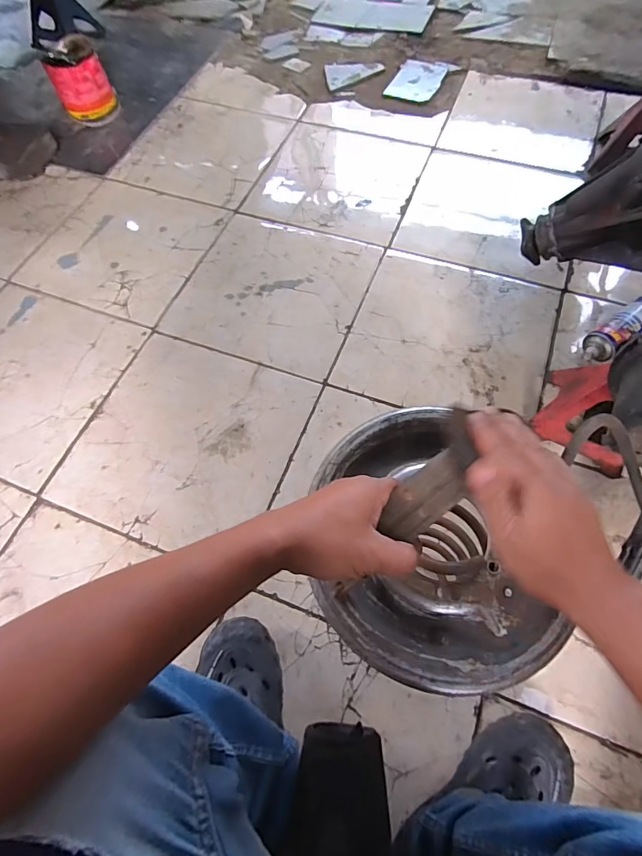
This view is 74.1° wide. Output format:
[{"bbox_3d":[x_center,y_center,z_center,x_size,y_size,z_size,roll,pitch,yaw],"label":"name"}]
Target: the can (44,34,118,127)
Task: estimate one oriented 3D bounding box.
[{"bbox_3d":[-0.711,-1.033,1.256,0.152,0.130,0.164,-24,66,-8],"label":"can"}]

